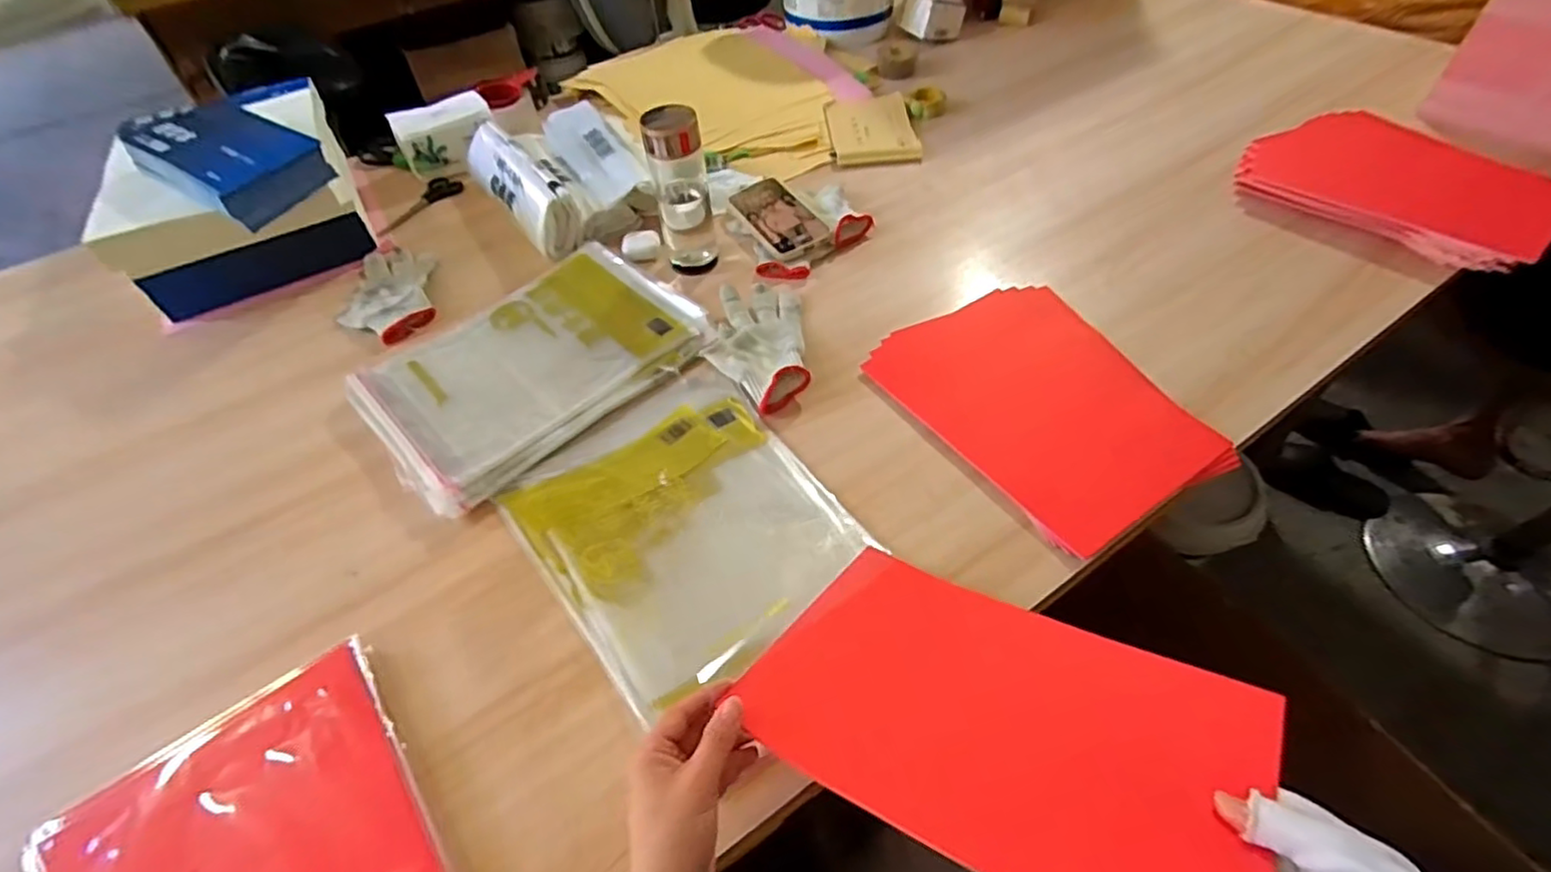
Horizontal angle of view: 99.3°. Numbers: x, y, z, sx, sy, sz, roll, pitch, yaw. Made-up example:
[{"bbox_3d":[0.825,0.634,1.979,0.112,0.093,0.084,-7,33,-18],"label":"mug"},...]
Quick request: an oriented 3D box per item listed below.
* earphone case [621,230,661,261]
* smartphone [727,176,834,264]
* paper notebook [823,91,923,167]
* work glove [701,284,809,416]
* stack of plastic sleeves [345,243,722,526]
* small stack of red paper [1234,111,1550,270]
[{"bbox_3d":[-0.178,-0.251,0.877,0.051,0.025,0.041,-16,51,-9],"label":"earphone case"},{"bbox_3d":[0.004,-0.293,0.882,0.080,0.012,0.175,-29,54,-4],"label":"smartphone"},{"bbox_3d":[0.152,-0.485,1.043,0.129,0.018,0.199,-6,50,0],"label":"paper notebook"},{"bbox_3d":[-0.020,-0.106,0.729,0.101,0.032,0.191,-4,50,1],"label":"work glove"},{"bbox_3d":[-0.269,-0.091,0.737,0.349,0.023,0.262,-38,57,-24],"label":"stack of plastic sleeves"},{"bbox_3d":[0.795,-0.326,0.843,0.252,0.052,0.324,-33,55,-21],"label":"small stack of red paper"}]

